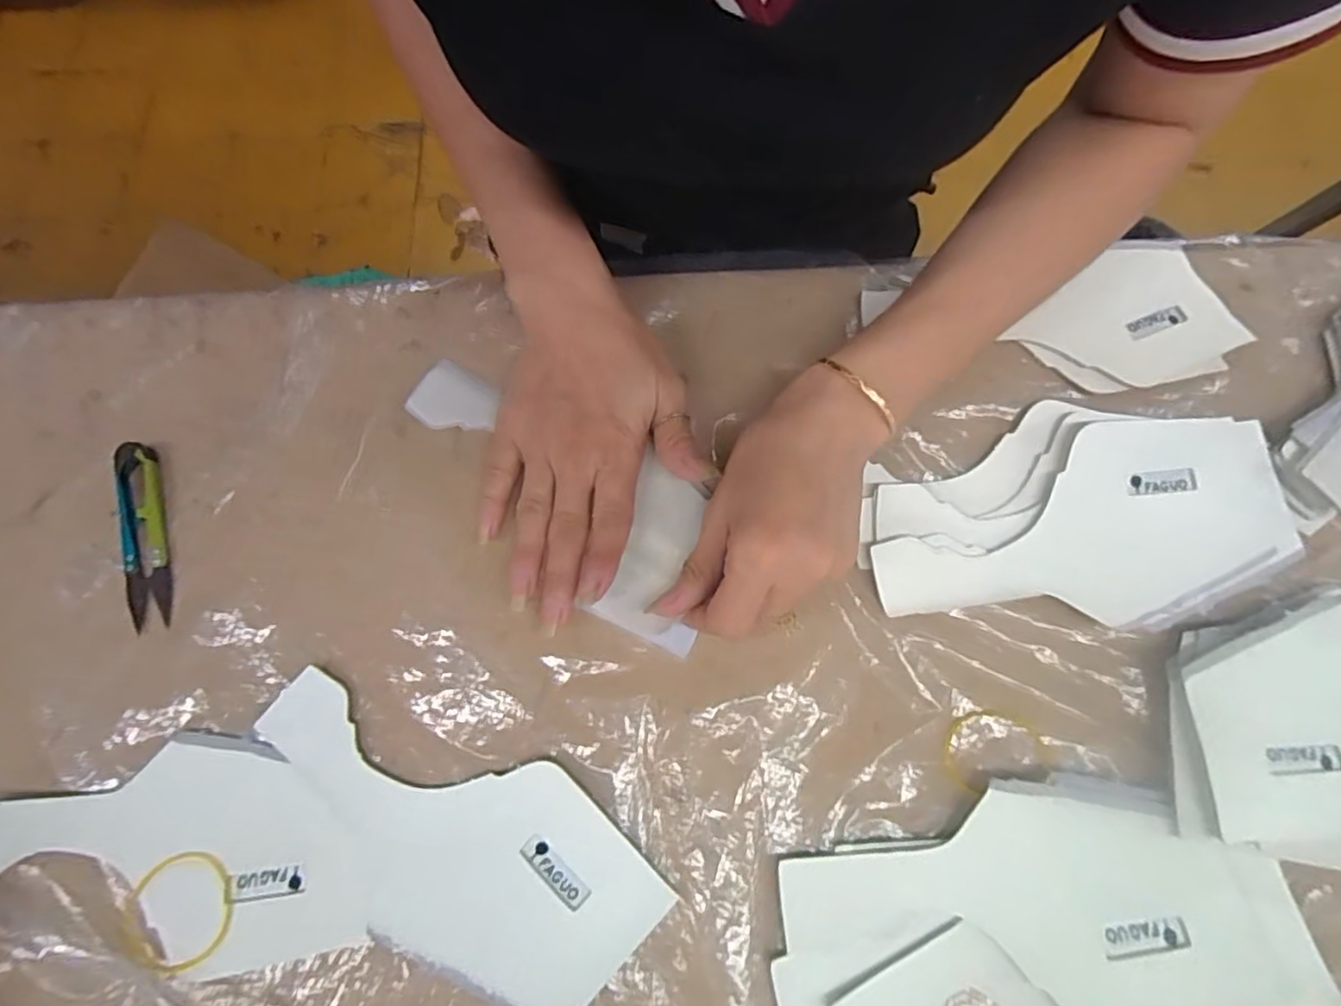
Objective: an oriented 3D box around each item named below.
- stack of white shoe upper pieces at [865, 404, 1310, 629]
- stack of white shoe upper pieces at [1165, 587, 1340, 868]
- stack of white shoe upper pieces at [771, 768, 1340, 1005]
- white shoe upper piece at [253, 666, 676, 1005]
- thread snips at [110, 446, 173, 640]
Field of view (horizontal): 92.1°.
[{"bbox_3d":[0.198,0.004,0.319,0.201,0.016,0.105,3,71,2],"label":"stack of white shoe upper pieces"},{"bbox_3d":[0.328,0.099,0.285,0.208,0.016,0.113,5,71,3],"label":"stack of white shoe upper pieces"},{"bbox_3d":[0.150,0.175,0.268,0.208,0.009,0.102,-7,71,-2],"label":"stack of white shoe upper pieces"},{"bbox_3d":[-0.100,0.148,0.283,0.189,0.008,0.085,23,73,8],"label":"white shoe upper piece"},{"bbox_3d":[-0.270,0.015,0.327,0.022,0.011,0.094,-16,72,-4],"label":"thread snips"}]

